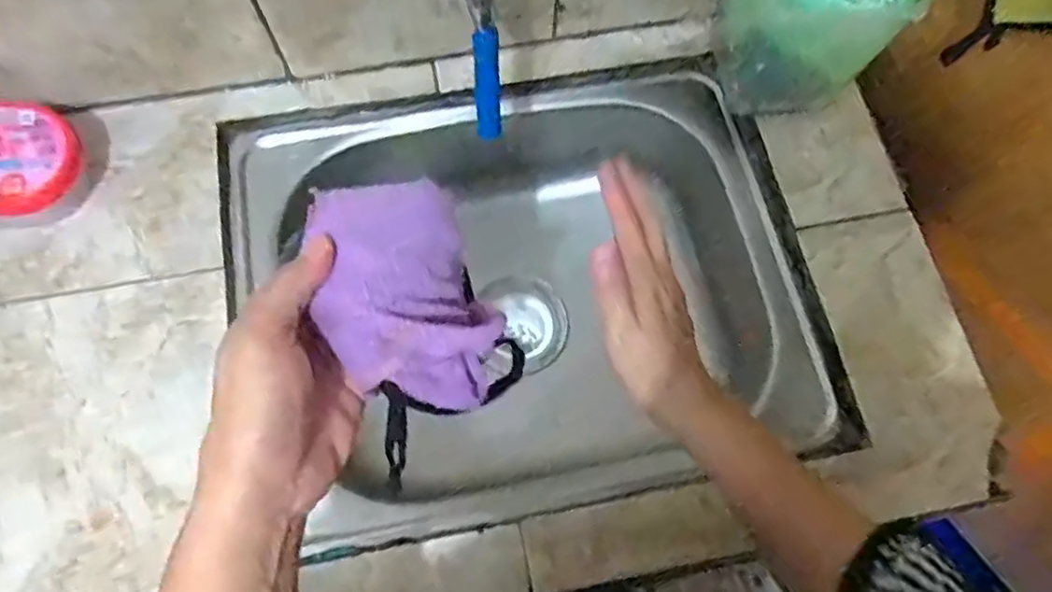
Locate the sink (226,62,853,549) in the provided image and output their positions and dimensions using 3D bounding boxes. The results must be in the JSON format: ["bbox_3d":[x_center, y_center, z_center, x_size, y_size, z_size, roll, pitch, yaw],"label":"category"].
[{"bbox_3d":[-0.008,-0.005,0.685,0.484,0.195,0.384,-11,72,-6],"label":"sink"}]

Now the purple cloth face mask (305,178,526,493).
[{"bbox_3d":[-0.058,0.009,0.354,0.093,0.023,0.138,-40,115,-41],"label":"purple cloth face mask"}]

